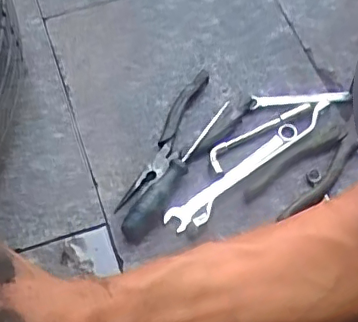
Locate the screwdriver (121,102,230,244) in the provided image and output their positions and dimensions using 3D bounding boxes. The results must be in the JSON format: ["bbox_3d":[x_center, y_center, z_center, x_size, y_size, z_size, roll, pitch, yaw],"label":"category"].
[{"bbox_3d":[-0.003,0.010,0.633,0.030,0.032,0.184,31,65,16],"label":"screwdriver"}]

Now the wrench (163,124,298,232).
[{"bbox_3d":[0.062,0.014,0.635,0.181,0.013,0.025,-36,67,-18],"label":"wrench"}]

